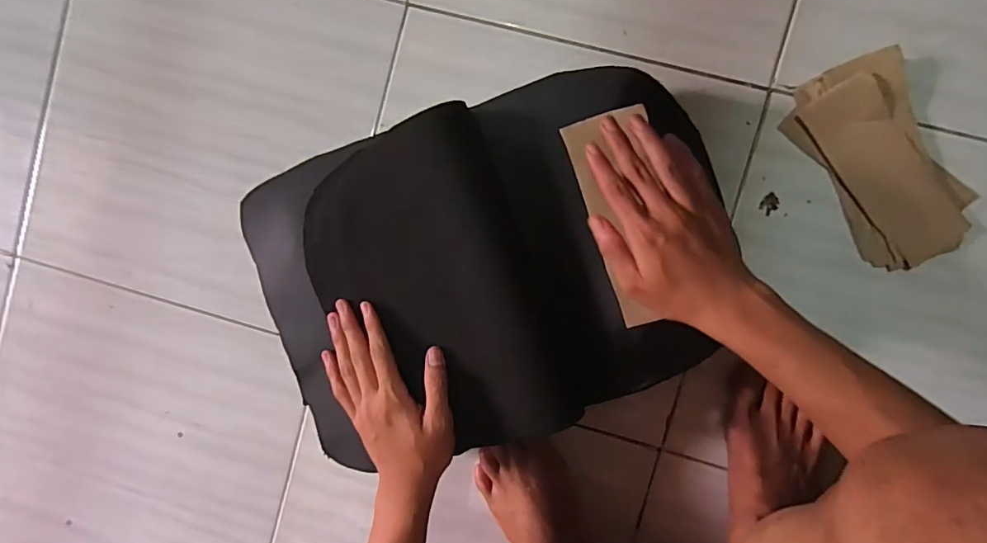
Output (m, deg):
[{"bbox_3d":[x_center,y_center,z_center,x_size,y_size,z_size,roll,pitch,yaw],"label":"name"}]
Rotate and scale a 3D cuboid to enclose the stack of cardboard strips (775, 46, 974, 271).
[{"bbox_3d":[0.390,-0.107,0.495,0.114,0.022,0.210,-32,90,6],"label":"stack of cardboard strips"}]

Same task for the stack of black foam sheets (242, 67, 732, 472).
[{"bbox_3d":[0.002,0.000,0.468,0.427,0.075,0.300,-20,91,6],"label":"stack of black foam sheets"}]

